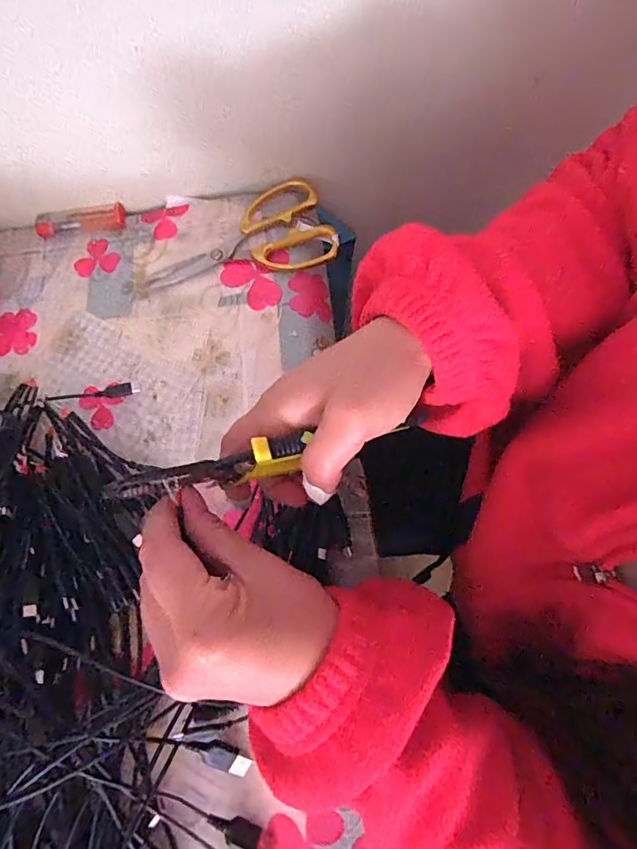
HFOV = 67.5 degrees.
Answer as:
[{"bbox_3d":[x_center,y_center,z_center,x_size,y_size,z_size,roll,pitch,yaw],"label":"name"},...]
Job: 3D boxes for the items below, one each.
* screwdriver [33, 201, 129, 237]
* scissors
[{"bbox_3d":[-0.231,-0.198,0.461,0.085,0.011,0.027,-6,73,2],"label":"screwdriver"},{"bbox_3d":[-0.075,-0.170,0.441,0.173,0.022,0.086,-15,73,-1],"label":"scissors"}]

